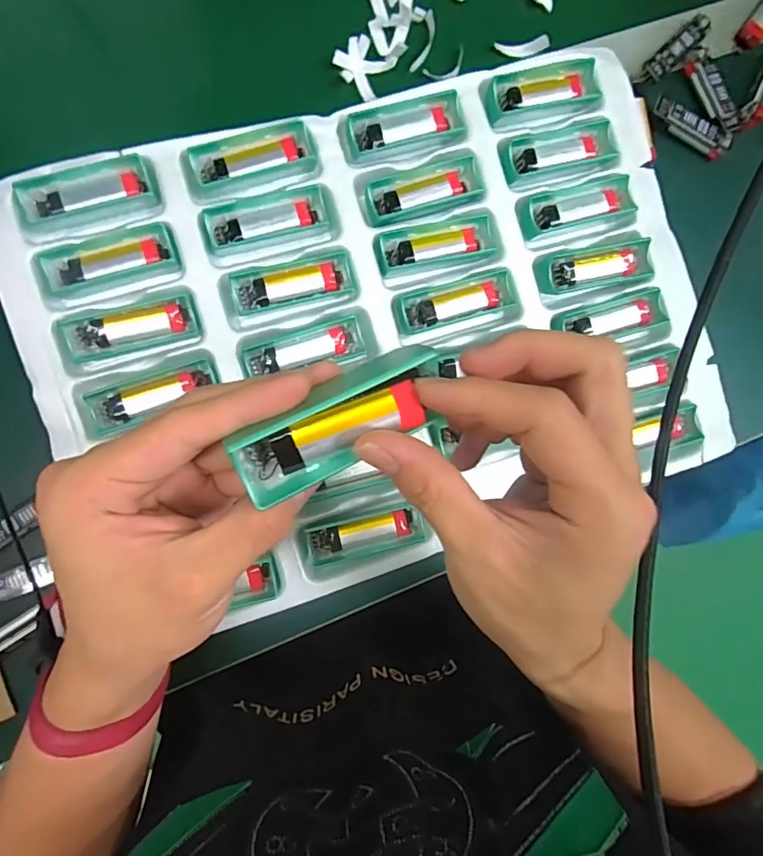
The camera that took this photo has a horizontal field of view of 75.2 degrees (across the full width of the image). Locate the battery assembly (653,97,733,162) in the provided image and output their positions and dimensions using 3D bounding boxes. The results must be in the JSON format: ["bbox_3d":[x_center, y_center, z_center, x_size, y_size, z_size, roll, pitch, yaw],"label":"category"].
[{"bbox_3d":[0.239,-0.231,0.383,0.066,0.013,0.020,25,87,-7],"label":"battery assembly"}]

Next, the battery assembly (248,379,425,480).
[{"bbox_3d":[-0.016,0.001,0.172,0.061,0.009,0.016,-22,93,-1],"label":"battery assembly"}]

